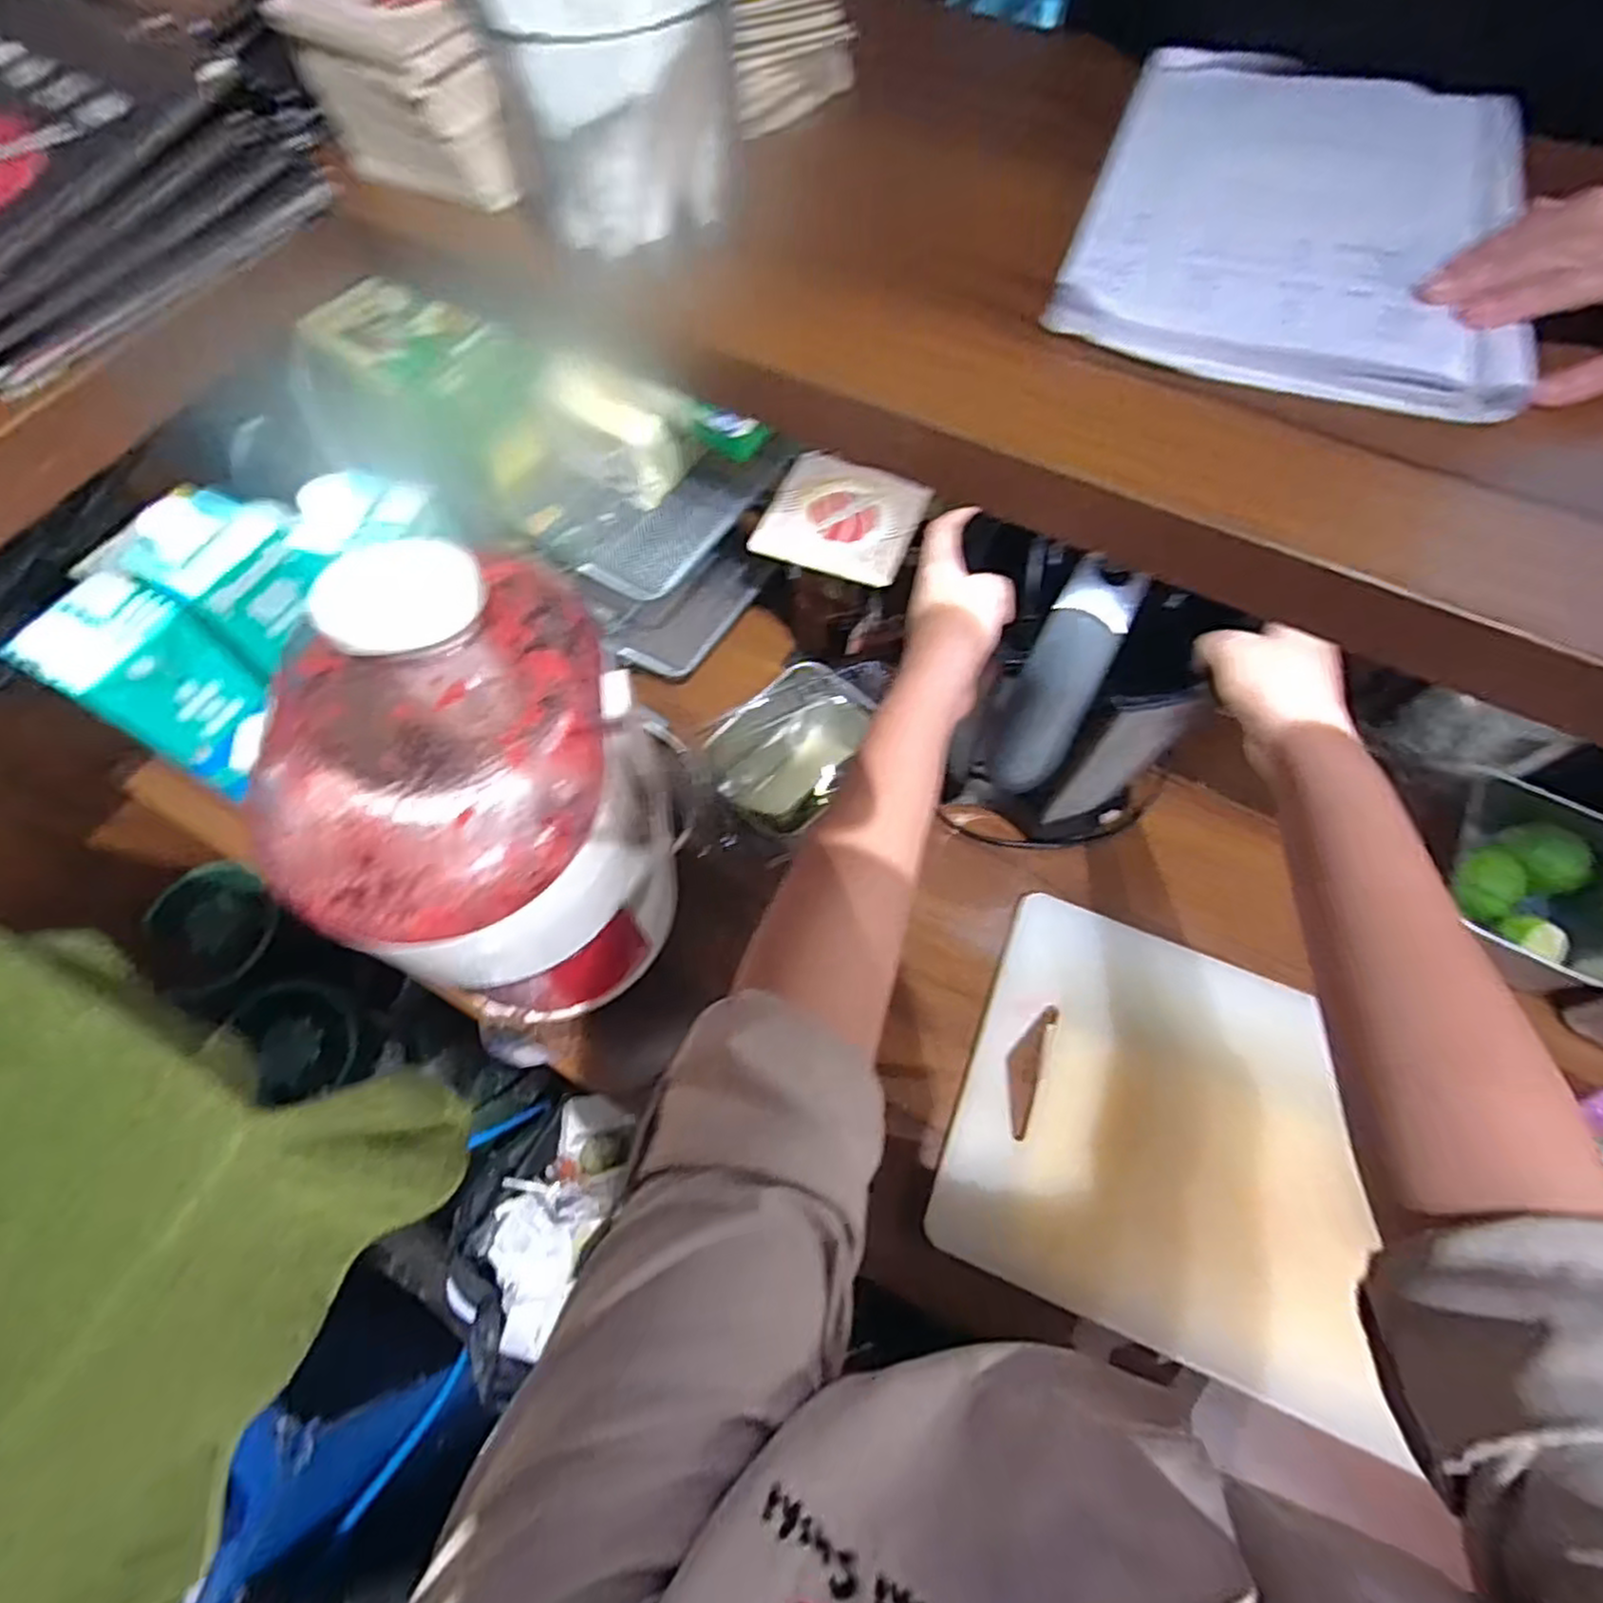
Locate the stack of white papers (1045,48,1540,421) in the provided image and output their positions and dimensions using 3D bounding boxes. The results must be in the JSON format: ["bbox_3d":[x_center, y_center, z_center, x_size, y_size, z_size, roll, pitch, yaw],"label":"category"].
[{"bbox_3d":[0.240,-0.285,0.363,0.187,0.021,0.249,19,66,10],"label":"stack of white papers"}]

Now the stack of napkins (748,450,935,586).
[{"bbox_3d":[0.030,-0.204,0.528,0.108,0.012,0.103,21,66,11],"label":"stack of napkins"}]

